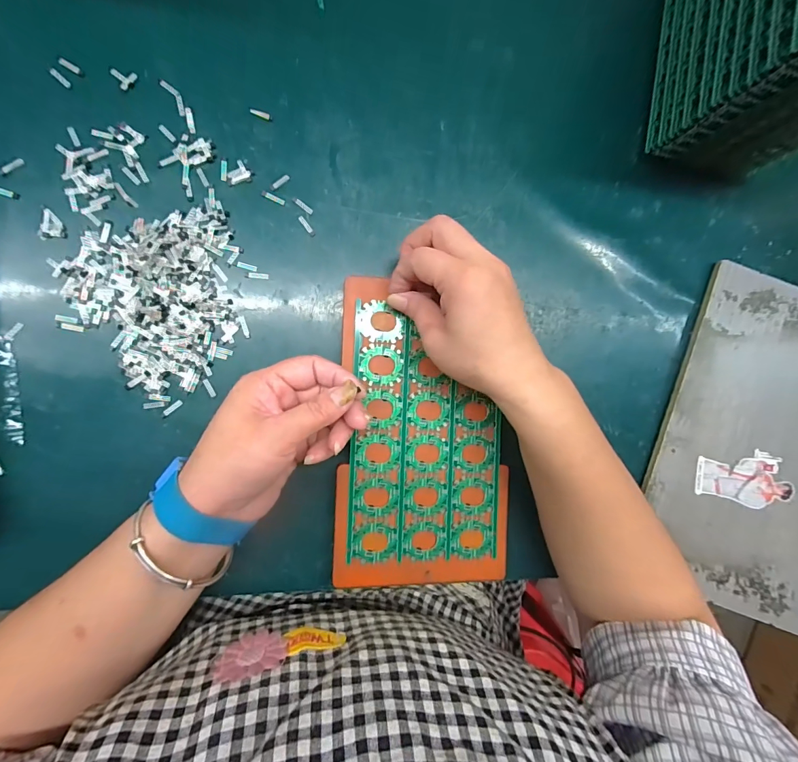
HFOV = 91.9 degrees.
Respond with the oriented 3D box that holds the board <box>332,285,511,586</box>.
[{"bbox_3d":[0.022,0.044,0.306,0.135,0.007,0.230,3,88,-8],"label":"board"}]

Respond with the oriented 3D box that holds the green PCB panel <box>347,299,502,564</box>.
[{"bbox_3d":[0.023,0.043,0.305,0.118,0.005,0.194,2,88,-8],"label":"green PCB panel"}]

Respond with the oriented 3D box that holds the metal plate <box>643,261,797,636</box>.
[{"bbox_3d":[0.344,0.061,0.353,0.200,0.013,0.294,21,87,-2],"label":"metal plate"}]

